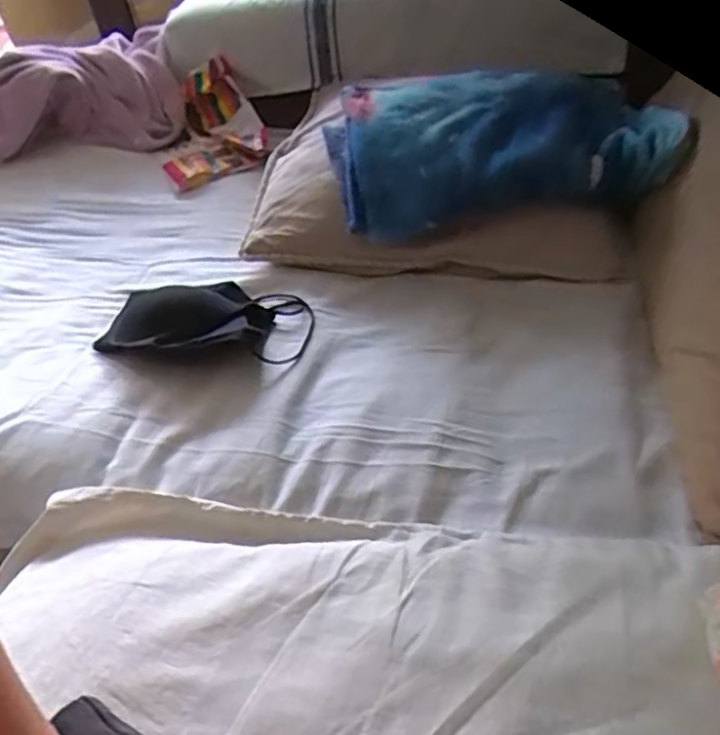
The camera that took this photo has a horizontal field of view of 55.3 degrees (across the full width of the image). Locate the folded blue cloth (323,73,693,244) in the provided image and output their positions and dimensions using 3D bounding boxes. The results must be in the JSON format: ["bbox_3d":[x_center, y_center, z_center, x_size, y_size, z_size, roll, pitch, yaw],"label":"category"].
[{"bbox_3d":[0.169,-0.294,0.857,0.406,0.113,0.244,-12,42,-4],"label":"folded blue cloth"}]

